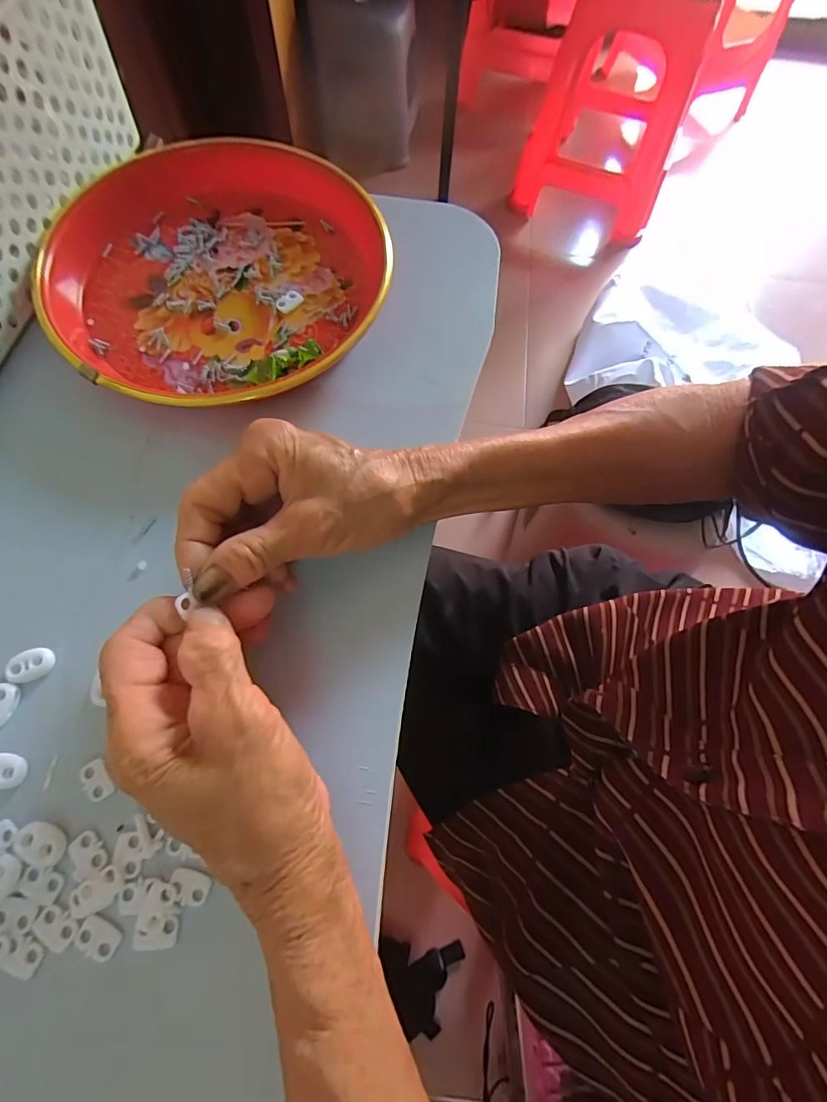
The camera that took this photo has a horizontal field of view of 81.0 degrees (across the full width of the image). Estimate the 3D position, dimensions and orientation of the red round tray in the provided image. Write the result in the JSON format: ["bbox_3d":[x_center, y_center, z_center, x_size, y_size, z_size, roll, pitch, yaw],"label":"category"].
[{"bbox_3d":[-0.124,-0.182,0.319,0.211,0.036,0.211,1,69,-2],"label":"red round tray"}]

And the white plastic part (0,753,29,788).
[{"bbox_3d":[-0.193,0.102,0.226,0.022,0.004,0.015,3,69,-1],"label":"white plastic part"}]

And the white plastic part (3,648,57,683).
[{"bbox_3d":[-0.193,0.057,0.244,0.021,0.005,0.015,-20,71,-9],"label":"white plastic part"}]

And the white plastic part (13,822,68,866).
[{"bbox_3d":[-0.167,0.130,0.216,0.022,0.004,0.014,29,71,8],"label":"white plastic part"}]

